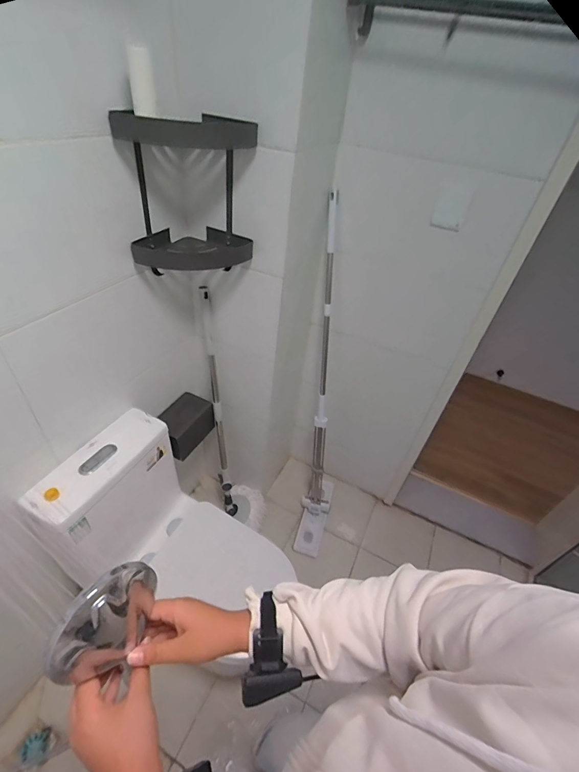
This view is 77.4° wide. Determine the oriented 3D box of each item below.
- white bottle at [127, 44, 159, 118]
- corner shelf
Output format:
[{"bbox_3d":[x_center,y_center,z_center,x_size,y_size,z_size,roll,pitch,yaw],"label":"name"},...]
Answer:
[{"bbox_3d":[-0.281,-0.580,0.692,0.047,0.097,0.046,-7,42,-17],"label":"white bottle"},{"bbox_3d":[-0.254,-0.477,0.890,0.298,0.375,0.151,-14,45,-24],"label":"corner shelf"}]

